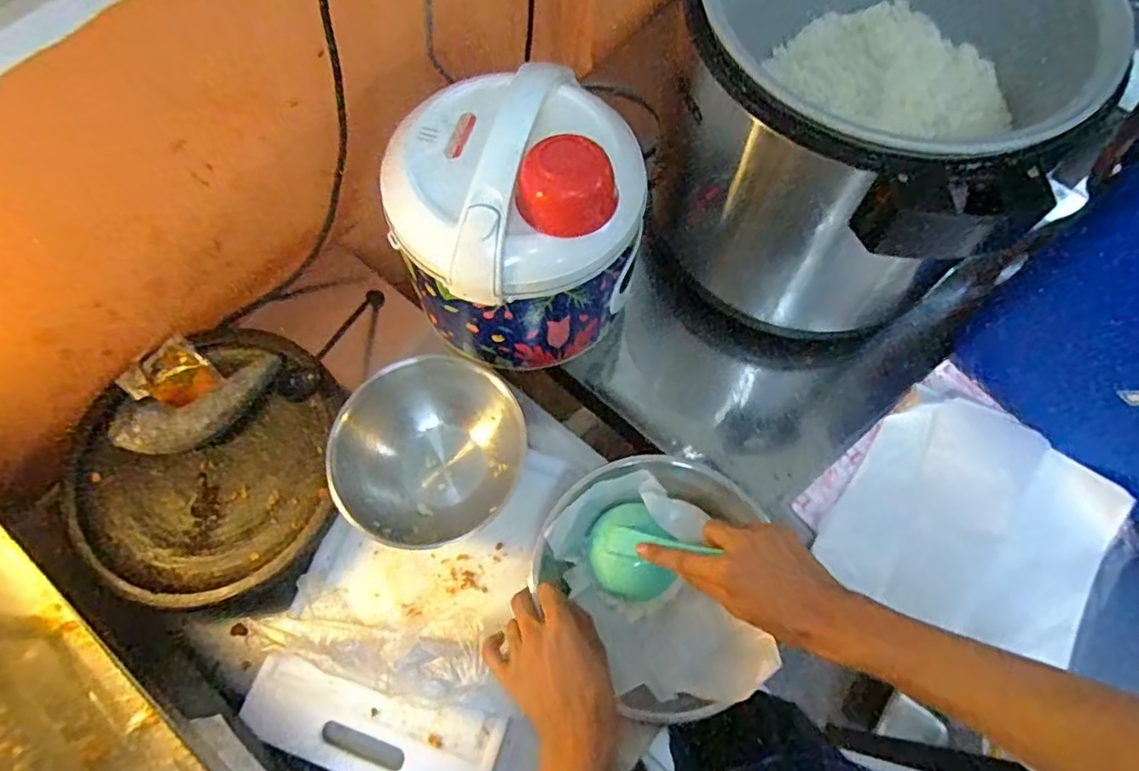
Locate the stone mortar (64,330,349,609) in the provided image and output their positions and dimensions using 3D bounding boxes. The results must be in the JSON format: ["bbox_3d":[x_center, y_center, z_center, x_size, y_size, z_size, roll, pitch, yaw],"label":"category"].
[{"bbox_3d":[-0.381,0.075,0.685,0.274,0.066,0.295,0,67,0],"label":"stone mortar"}]

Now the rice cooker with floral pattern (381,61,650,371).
[{"bbox_3d":[-0.049,-0.176,0.664,0.257,0.227,0.230,-10,68,-4],"label":"rice cooker with floral pattern"}]

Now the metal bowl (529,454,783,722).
[{"bbox_3d":[0.097,0.185,0.629,0.209,0.075,0.234,-37,72,-14],"label":"metal bowl"}]

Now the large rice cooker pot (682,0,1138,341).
[{"bbox_3d":[0.288,-0.275,0.712,0.358,0.357,0.374,26,69,10],"label":"large rice cooker pot"}]

